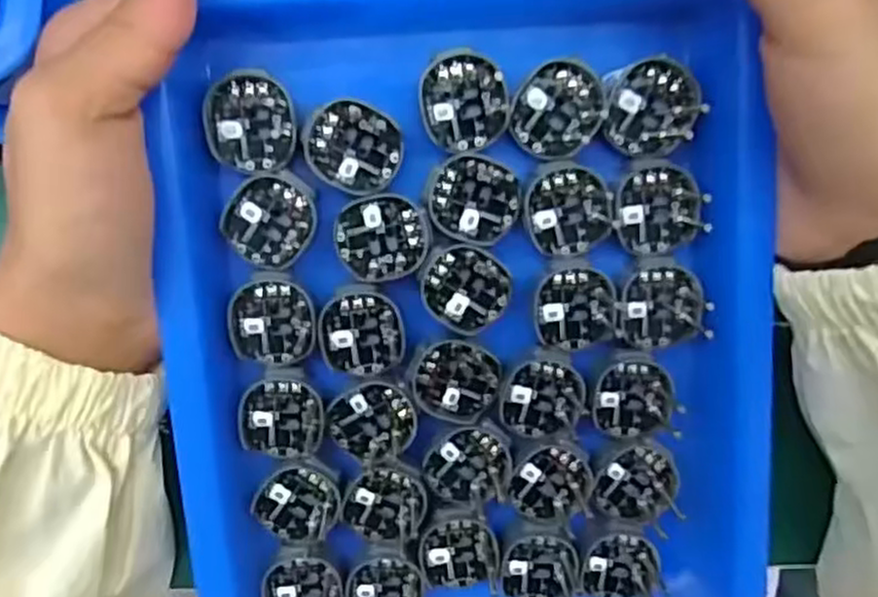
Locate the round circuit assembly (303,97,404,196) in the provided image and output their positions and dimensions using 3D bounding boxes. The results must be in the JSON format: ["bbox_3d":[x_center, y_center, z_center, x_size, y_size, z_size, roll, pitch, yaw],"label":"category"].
[{"bbox_3d":[-0.025,-0.044,0.214,0.028,0.007,0.024,25,84,-4],"label":"round circuit assembly"}]

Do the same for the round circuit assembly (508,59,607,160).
[{"bbox_3d":[0.034,-0.054,0.215,0.027,0.010,0.025,0,86,-6],"label":"round circuit assembly"}]

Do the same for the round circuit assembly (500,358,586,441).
[{"bbox_3d":[0.033,0.032,0.231,0.025,0.007,0.025,0,86,-6],"label":"round circuit assembly"}]

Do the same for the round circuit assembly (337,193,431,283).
[{"bbox_3d":[-0.016,-0.018,0.217,0.026,0.006,0.024,0,86,-6],"label":"round circuit assembly"}]

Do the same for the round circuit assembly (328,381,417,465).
[{"bbox_3d":[-0.020,0.038,0.229,0.025,0.007,0.025,0,86,-6],"label":"round circuit assembly"}]

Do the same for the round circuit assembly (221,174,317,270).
[{"bbox_3d":[-0.050,-0.022,0.216,0.024,0.007,0.025,0,86,-6],"label":"round circuit assembly"}]

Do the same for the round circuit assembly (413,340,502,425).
[{"bbox_3d":[0.005,0.025,0.227,0.027,0.004,0.027,-1,101,-6],"label":"round circuit assembly"}]

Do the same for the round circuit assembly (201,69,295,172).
[{"bbox_3d":[-0.054,-0.050,0.210,0.024,0.006,0.028,0,100,-7],"label":"round circuit assembly"}]

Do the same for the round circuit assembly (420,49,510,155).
[{"bbox_3d":[0.007,-0.057,0.213,0.025,0.004,0.028,-1,103,0],"label":"round circuit assembly"}]

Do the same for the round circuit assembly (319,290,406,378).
[{"bbox_3d":[-0.023,0.011,0.224,0.025,0.006,0.025,0,86,-6],"label":"round circuit assembly"}]

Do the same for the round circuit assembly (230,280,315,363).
[{"bbox_3d":[-0.050,0.007,0.222,0.025,0.007,0.025,0,86,-6],"label":"round circuit assembly"}]

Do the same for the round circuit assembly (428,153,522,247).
[{"bbox_3d":[0.011,-0.029,0.217,0.027,0.007,0.024,20,85,-4],"label":"round circuit assembly"}]

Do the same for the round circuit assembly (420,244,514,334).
[{"bbox_3d":[0.008,-0.003,0.223,0.026,0.006,0.023,33,84,-3],"label":"round circuit assembly"}]

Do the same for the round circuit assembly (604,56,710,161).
[{"bbox_3d":[0.062,-0.056,0.216,0.029,0.004,0.026,-32,98,8],"label":"round circuit assembly"}]

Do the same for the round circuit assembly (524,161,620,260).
[{"bbox_3d":[0.039,-0.026,0.220,0.026,0.004,0.028,0,102,-2],"label":"round circuit assembly"}]

